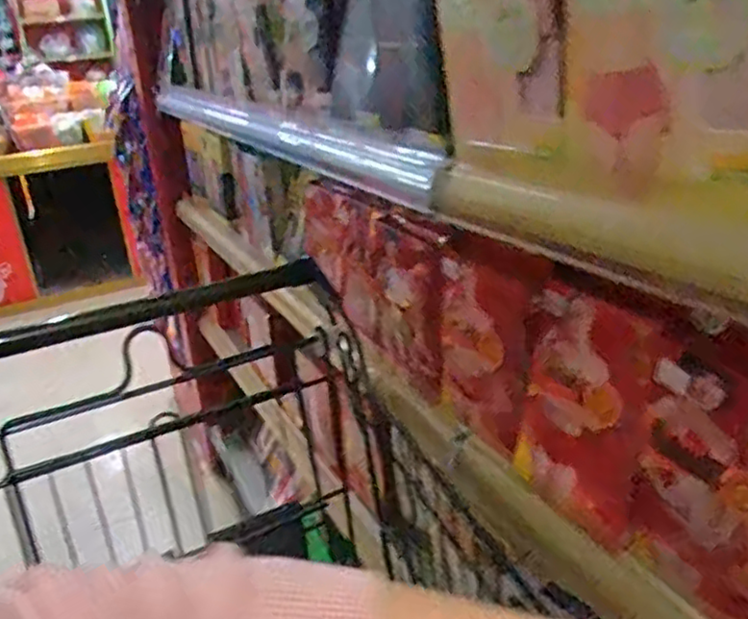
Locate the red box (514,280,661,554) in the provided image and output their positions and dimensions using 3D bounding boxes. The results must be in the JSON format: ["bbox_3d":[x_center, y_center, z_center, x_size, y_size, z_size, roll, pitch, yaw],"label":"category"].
[{"bbox_3d":[0.148,0.073,0.493,0.023,0.162,0.110,-12,23,-21],"label":"red box"}]

